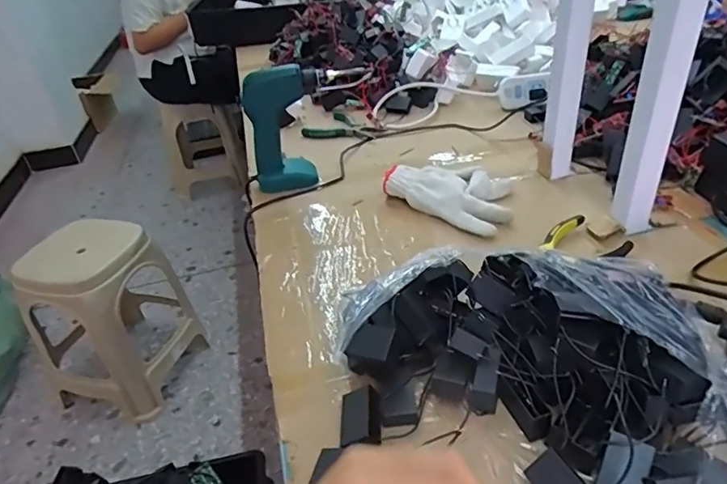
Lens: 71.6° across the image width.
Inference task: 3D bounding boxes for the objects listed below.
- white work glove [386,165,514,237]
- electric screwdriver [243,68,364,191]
[{"bbox_3d":[0.131,-0.073,0.700,0.134,0.034,0.182,-30,41,-29],"label":"white work glove"},{"bbox_3d":[-0.089,-0.174,0.751,0.164,0.174,0.070,-24,39,-23],"label":"electric screwdriver"}]

